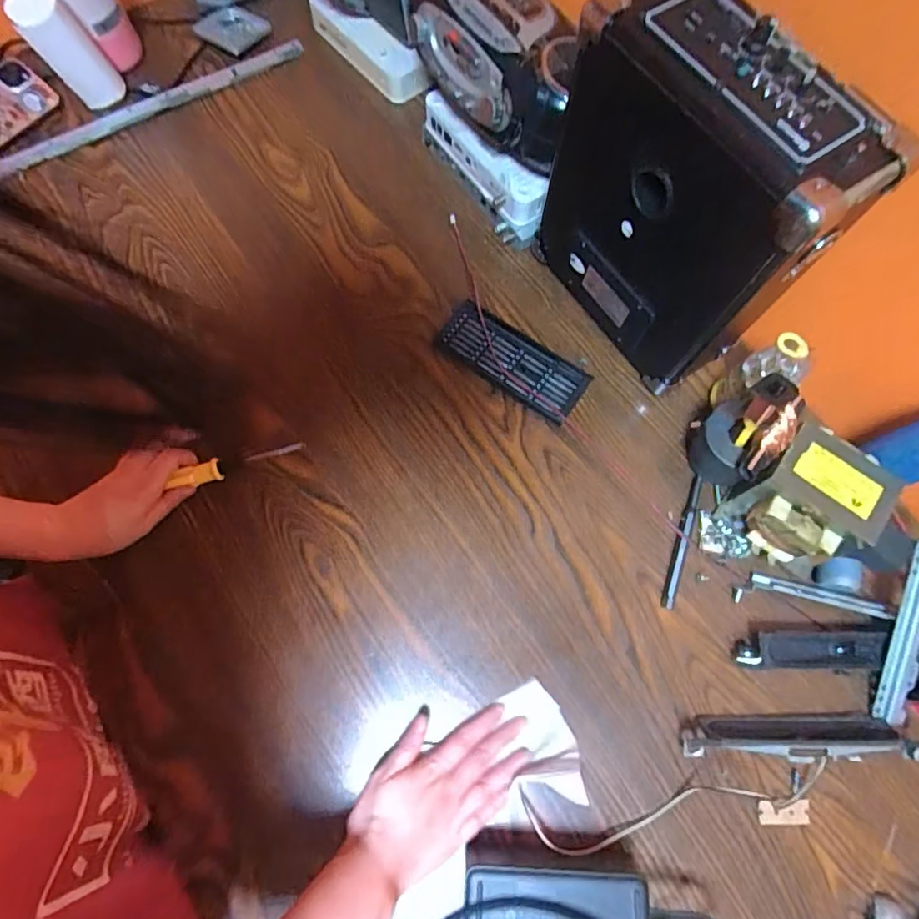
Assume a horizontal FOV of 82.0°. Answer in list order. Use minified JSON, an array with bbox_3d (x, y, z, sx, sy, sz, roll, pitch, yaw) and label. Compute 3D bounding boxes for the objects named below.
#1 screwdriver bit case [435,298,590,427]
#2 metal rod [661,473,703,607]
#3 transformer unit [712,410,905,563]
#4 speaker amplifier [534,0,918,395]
[{"bbox_3d":[0.052,-0.098,0.532,0.153,0.019,0.063,32,76,9],"label":"screwdriver bit case"},{"bbox_3d":[0.203,0.074,0.479,0.011,0.012,0.123,18,75,5],"label":"metal rod"},{"bbox_3d":[0.290,0.030,0.455,0.111,0.082,0.100,40,78,11],"label":"transformer unit"},{"bbox_3d":[0.166,-0.195,0.424,0.096,0.257,0.211,-32,76,-11],"label":"speaker amplifier"}]

